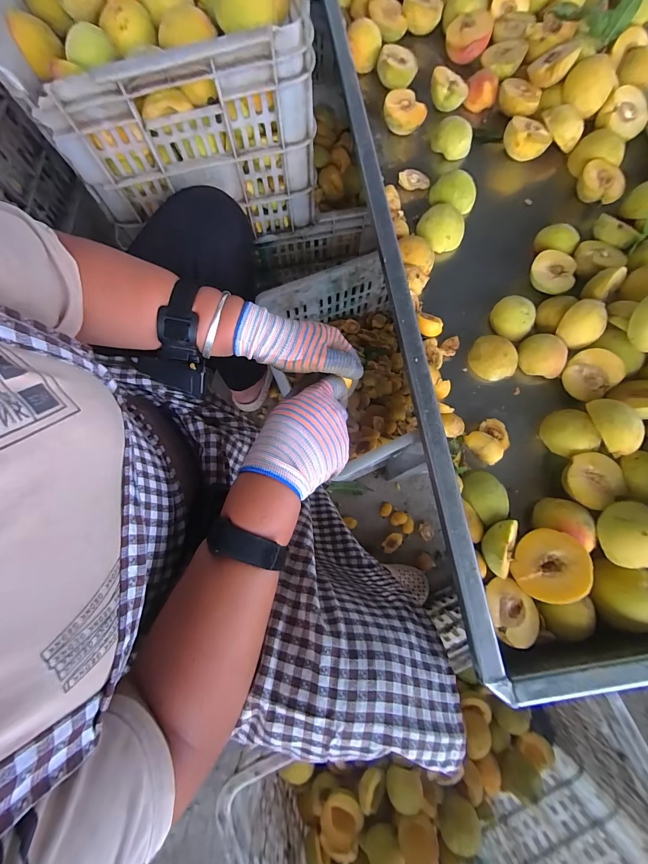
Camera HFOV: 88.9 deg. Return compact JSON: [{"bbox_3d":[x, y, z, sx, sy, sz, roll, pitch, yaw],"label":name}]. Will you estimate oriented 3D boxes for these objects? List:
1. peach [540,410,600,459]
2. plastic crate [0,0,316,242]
[{"bbox_3d":[0.282,0.001,0.384,0.048,0.042,0.052,0,77,1],"label":"peach"},{"bbox_3d":[-0.224,-0.594,0.523,0.341,0.257,0.523,-11,77,-2],"label":"plastic crate"}]

